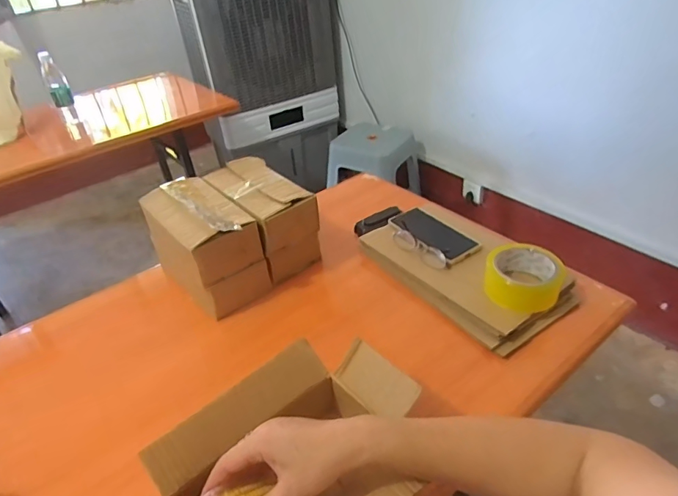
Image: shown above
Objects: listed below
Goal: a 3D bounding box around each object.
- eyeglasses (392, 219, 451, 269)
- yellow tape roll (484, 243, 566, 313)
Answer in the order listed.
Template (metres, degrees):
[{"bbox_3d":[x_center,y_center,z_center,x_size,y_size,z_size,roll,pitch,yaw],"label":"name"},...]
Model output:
[{"bbox_3d":[0.141,-0.003,0.794,0.043,0.025,0.132,-27,42,-27],"label":"eyeglasses"},{"bbox_3d":[0.279,0.041,0.691,0.106,0.057,0.106,-3,36,2],"label":"yellow tape roll"}]

